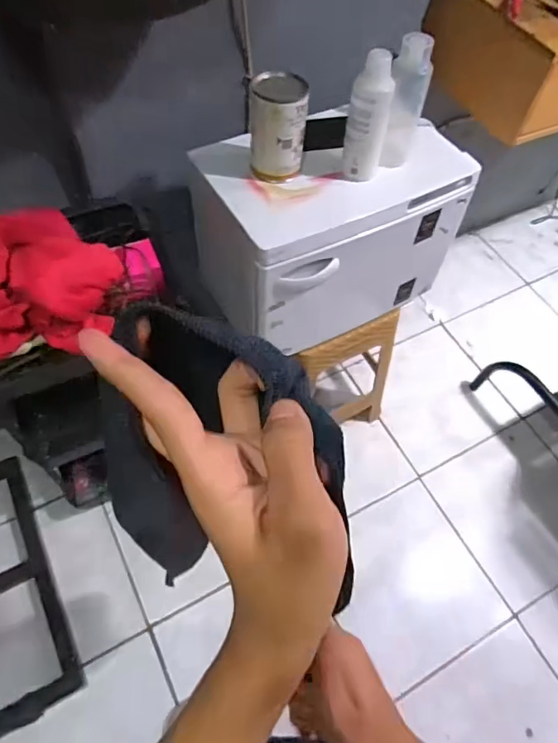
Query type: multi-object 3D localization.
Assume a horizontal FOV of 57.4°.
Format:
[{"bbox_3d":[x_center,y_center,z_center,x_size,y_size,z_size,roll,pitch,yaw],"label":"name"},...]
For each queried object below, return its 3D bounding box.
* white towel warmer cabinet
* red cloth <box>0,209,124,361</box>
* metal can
[{"bbox_3d":[0.100,-0.284,0.985,0.452,0.272,0.284,-23,64,-17],"label":"white towel warmer cabinet"},{"bbox_3d":[-0.418,-0.150,0.848,0.287,0.098,0.259,40,65,18],"label":"red cloth"},{"bbox_3d":[-0.002,-0.390,0.819,0.090,0.135,0.089,2,60,-3],"label":"metal can"}]

